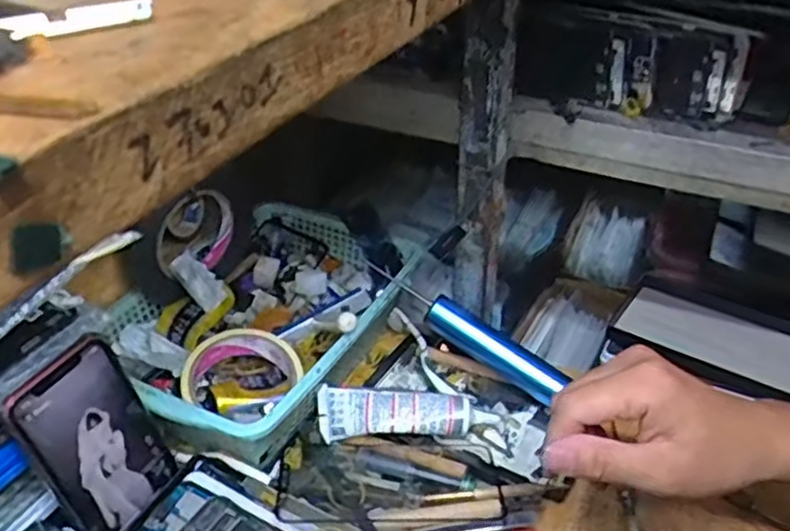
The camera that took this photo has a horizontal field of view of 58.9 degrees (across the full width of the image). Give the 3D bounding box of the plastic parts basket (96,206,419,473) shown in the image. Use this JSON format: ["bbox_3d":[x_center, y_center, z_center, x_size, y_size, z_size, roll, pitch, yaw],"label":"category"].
[{"bbox_3d":[-0.115,0.047,0.612,0.200,0.072,0.270,22,41,28],"label":"plastic parts basket"}]

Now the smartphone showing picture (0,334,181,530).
[{"bbox_3d":[-0.190,0.113,0.454,0.010,0.122,0.081,1,32,33],"label":"smartphone showing picture"}]

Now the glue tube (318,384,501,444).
[{"bbox_3d":[0.009,0.118,0.545,0.134,0.031,0.029,1,35,2],"label":"glue tube"}]

